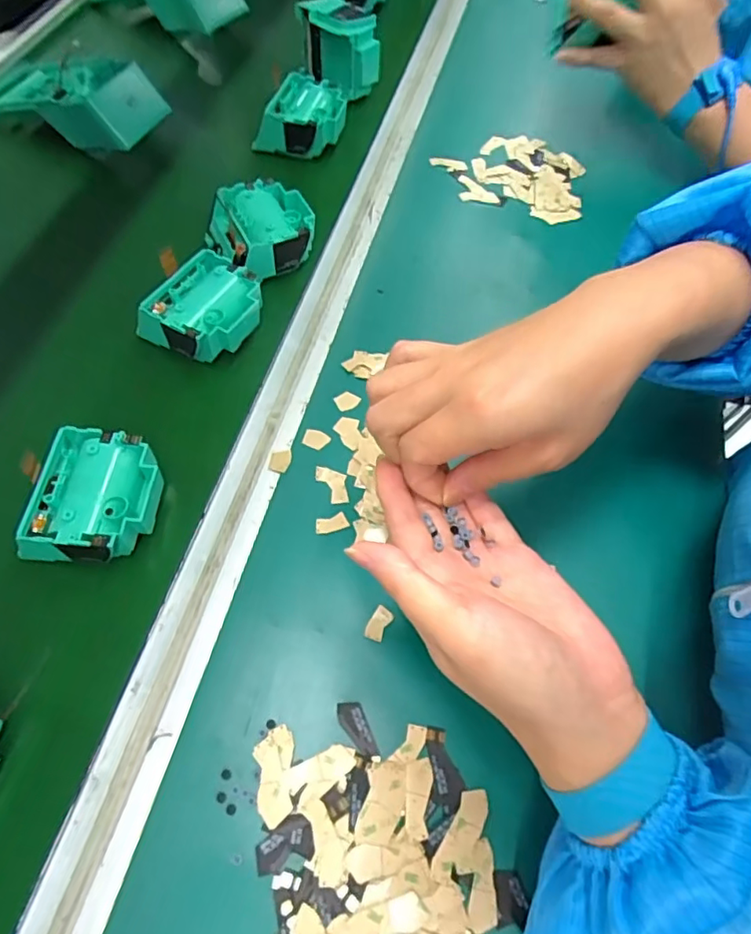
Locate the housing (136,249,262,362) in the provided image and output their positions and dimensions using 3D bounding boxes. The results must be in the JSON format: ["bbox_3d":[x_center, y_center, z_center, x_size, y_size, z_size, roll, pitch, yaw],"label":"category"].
[{"bbox_3d":[-0.124,-0.114,0.417,0.066,0.043,0.077,31,65,16],"label":"housing"}]

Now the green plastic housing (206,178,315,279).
[{"bbox_3d":[-0.092,-0.192,0.461,0.076,0.044,0.070,-27,65,-15],"label":"green plastic housing"}]

